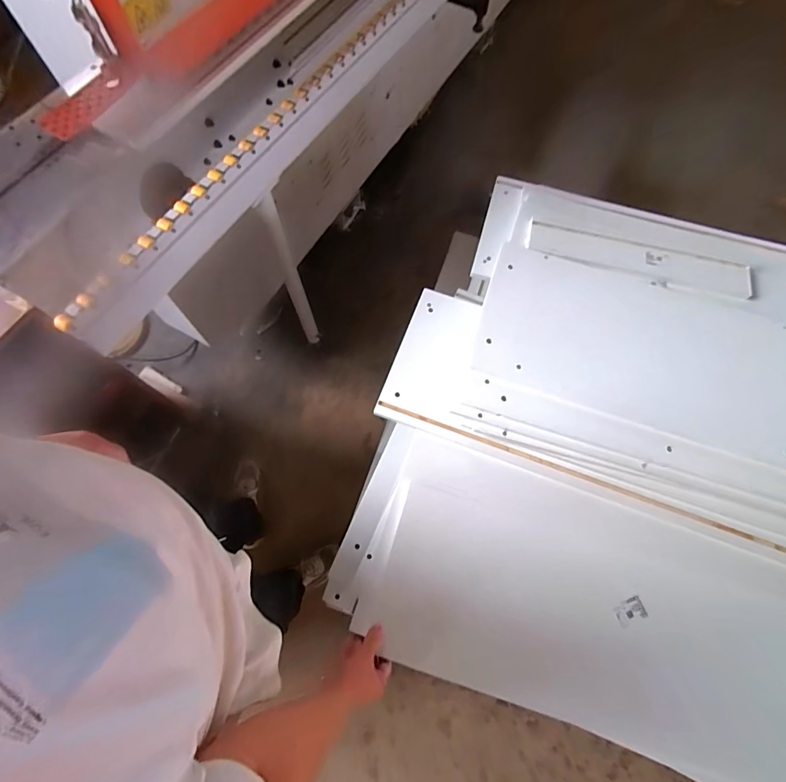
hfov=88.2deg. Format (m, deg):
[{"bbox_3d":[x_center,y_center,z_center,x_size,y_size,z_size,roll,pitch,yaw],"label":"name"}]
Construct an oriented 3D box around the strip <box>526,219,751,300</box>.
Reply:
[{"bbox_3d":[0.551,-0.298,0.908,0.495,0.011,0.099,13,69,2],"label":"strip"}]

